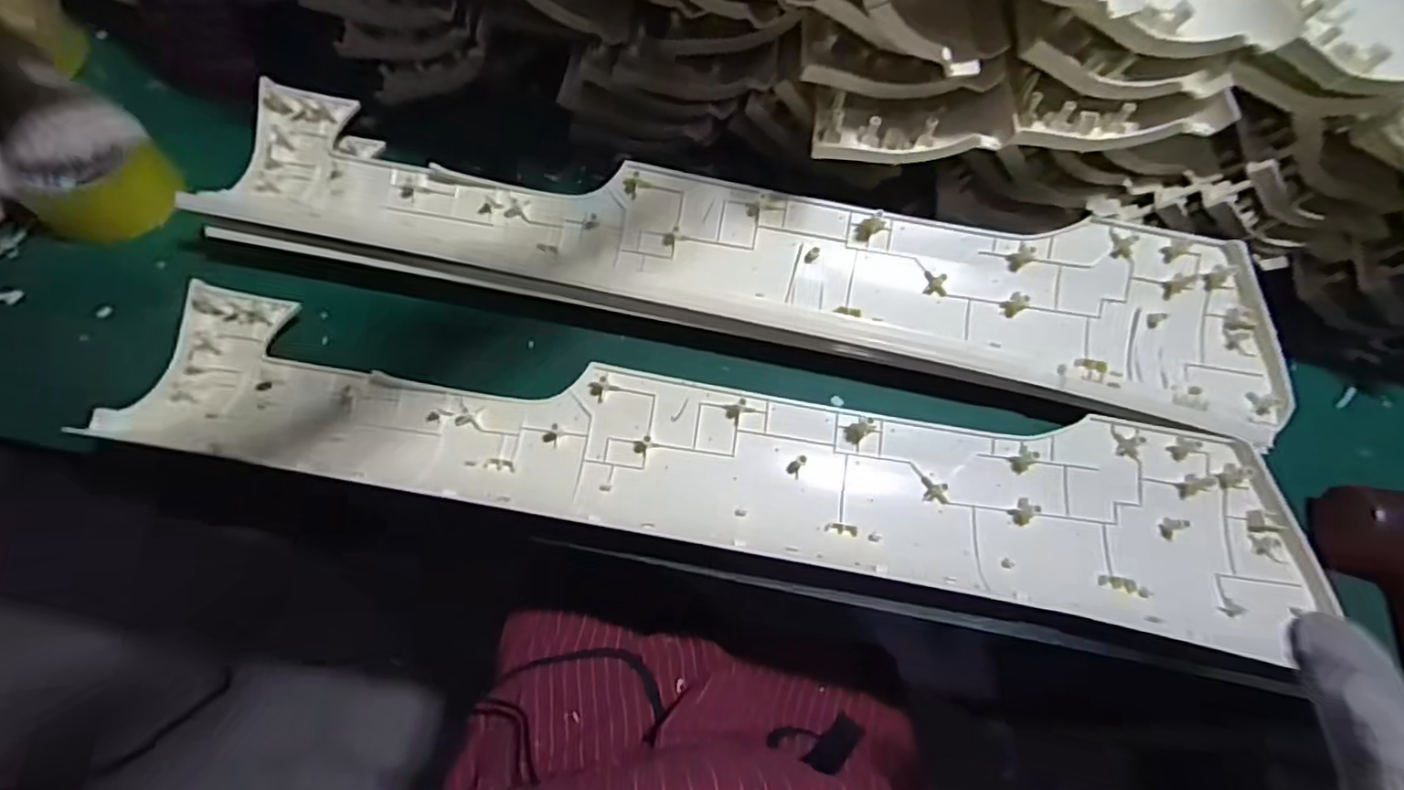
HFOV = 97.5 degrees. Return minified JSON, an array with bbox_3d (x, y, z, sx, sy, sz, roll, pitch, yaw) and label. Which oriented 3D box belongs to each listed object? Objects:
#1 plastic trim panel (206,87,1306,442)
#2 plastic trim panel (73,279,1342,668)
[{"bbox_3d":[0.041,-0.106,0.489,0.840,0.049,0.148,11,63,2],"label":"plastic trim panel"},{"bbox_3d":[0.027,0.044,0.442,0.826,0.032,0.152,10,63,2],"label":"plastic trim panel"}]

